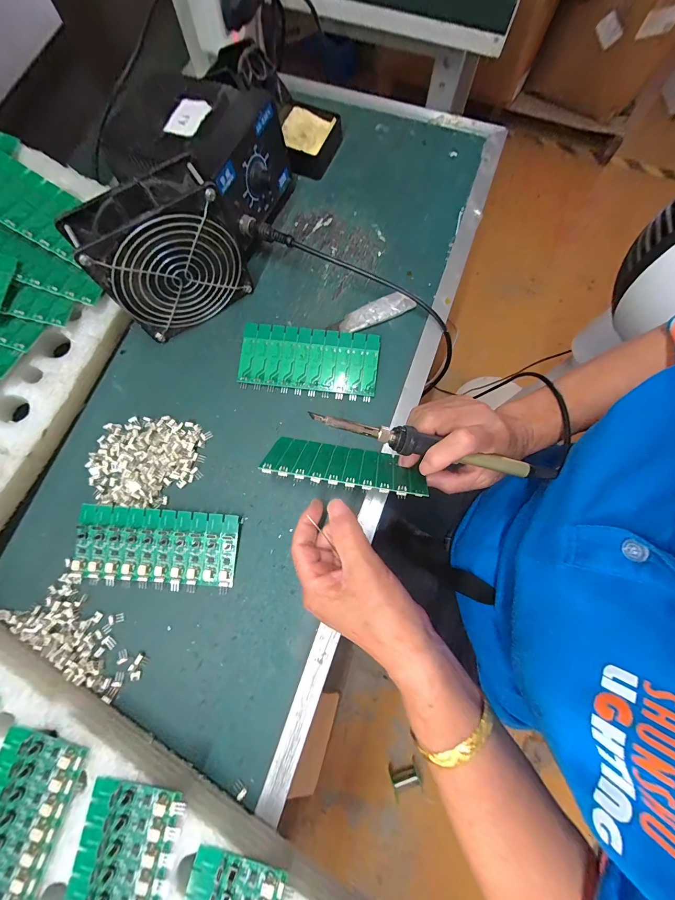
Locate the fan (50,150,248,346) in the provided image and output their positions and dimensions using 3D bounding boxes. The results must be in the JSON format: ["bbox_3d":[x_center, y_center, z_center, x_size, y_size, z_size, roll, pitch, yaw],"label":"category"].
[{"bbox_3d":[-0.147,-0.172,0.305,0.124,0.118,0.045,-31,78,-7],"label":"fan"}]

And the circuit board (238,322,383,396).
[{"bbox_3d":[-0.029,-0.092,0.340,0.137,0.004,0.063,7,85,2],"label":"circuit board"}]

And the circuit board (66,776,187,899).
[{"bbox_3d":[-0.148,0.301,0.216,0.066,0.008,0.135,9,73,4],"label":"circuit board"}]

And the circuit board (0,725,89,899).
[{"bbox_3d":[-0.227,0.273,0.226,0.060,0.008,0.137,14,74,5],"label":"circuit board"}]

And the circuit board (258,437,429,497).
[{"bbox_3d":[0.007,0.012,0.294,0.136,0.006,0.062,9,29,7],"label":"circuit board"}]

